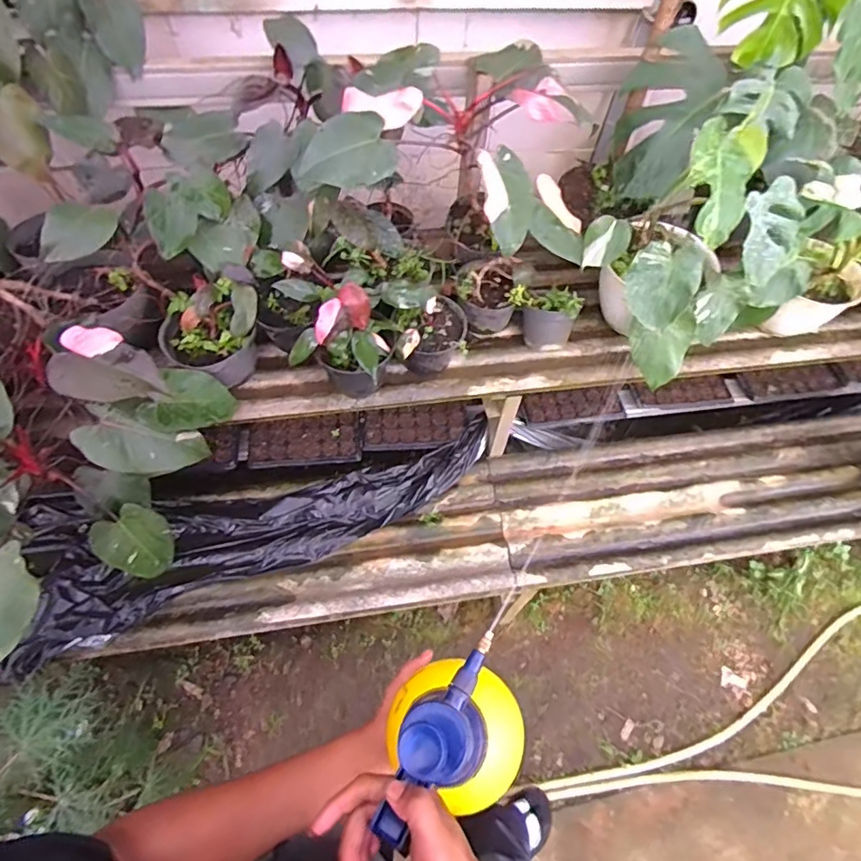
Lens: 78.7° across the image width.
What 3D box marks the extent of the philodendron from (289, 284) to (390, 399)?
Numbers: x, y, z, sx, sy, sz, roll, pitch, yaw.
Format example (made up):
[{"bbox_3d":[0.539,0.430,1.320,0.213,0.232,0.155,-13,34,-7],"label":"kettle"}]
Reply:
[{"bbox_3d":[-0.164,-0.161,1.010,0.179,0.205,0.122,11,60,4],"label":"philodendron"}]

